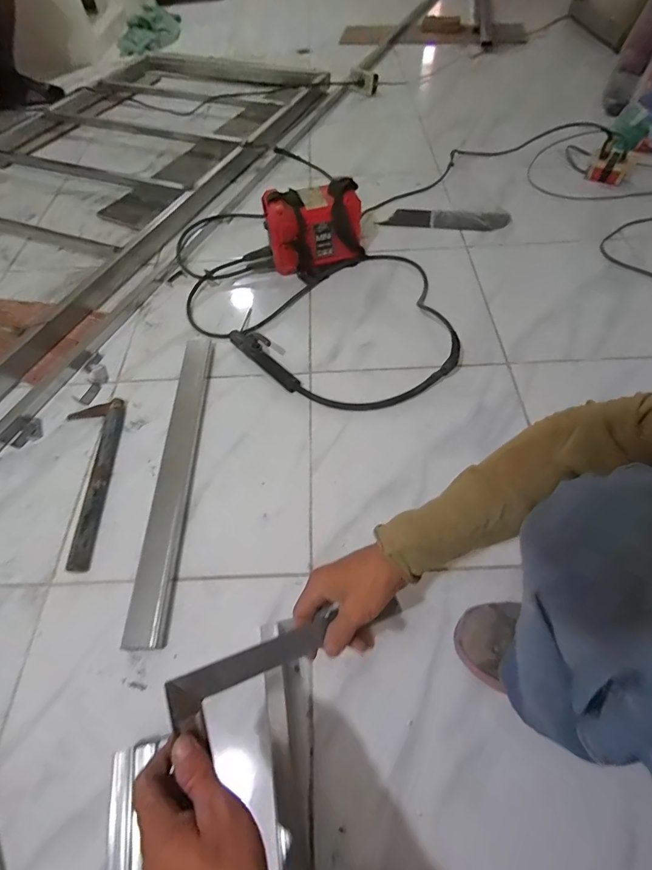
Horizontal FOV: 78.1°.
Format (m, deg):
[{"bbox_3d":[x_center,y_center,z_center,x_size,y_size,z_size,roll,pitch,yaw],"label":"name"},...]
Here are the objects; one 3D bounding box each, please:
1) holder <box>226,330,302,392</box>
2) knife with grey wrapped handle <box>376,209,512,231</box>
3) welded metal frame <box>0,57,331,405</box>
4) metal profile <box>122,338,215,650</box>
[{"bbox_3d":[-0.126,-0.161,0.803,0.038,0.060,0.209,-37,62,-19],"label":"holder"},{"bbox_3d":[0.318,-0.579,1.074,0.327,0.022,0.064,6,59,7],"label":"knife with grey wrapped handle"},{"bbox_3d":[-0.871,-0.915,1.344,1.256,0.063,2.008,20,61,15],"label":"welded metal frame"},{"bbox_3d":[-0.262,0.045,0.709,0.062,0.011,0.580,-3,56,2],"label":"metal profile"}]

